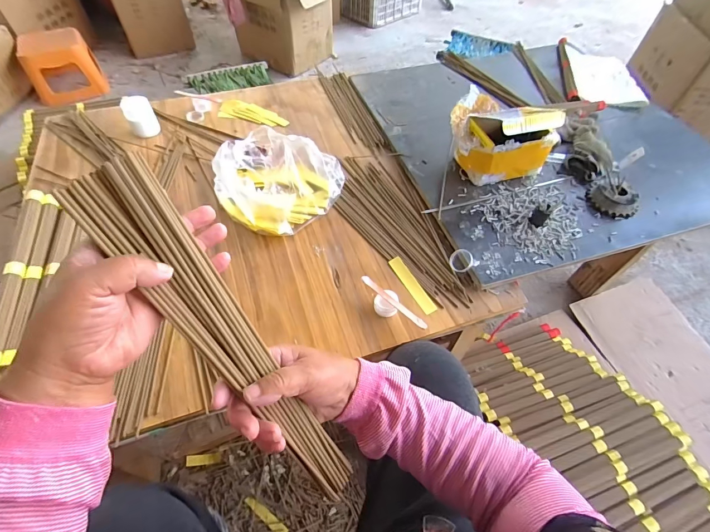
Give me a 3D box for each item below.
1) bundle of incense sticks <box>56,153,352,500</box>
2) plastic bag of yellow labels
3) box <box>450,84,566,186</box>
[{"bbox_3d":[-0.099,0.051,0.271,0.052,0.274,0.027,-38,19,-23],"label":"bundle of incense sticks"},{"bbox_3d":[-0.139,-0.159,0.666,0.215,0.085,0.227,12,55,6],"label":"plastic bag of yellow labels"},{"bbox_3d":[0.277,-0.263,0.708,0.160,0.124,0.167,-17,57,-14],"label":"box"}]

